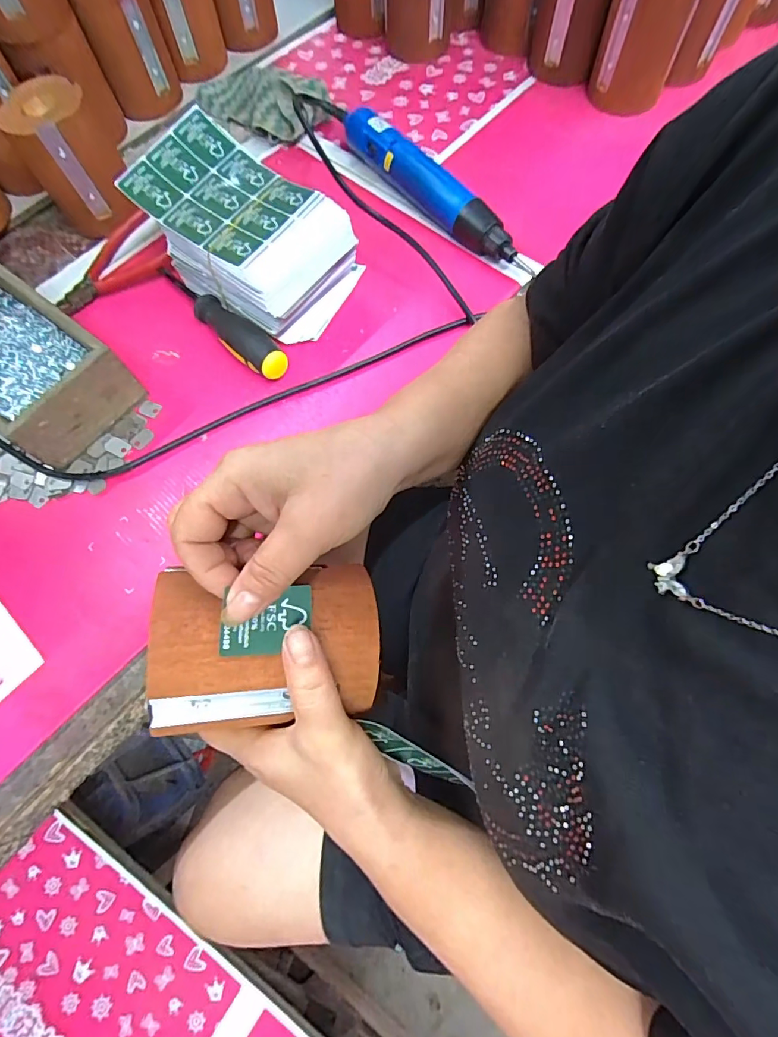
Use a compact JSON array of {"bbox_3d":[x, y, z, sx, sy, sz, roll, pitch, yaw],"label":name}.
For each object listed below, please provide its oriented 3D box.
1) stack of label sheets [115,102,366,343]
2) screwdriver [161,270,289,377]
[{"bbox_3d":[-0.123,-0.251,0.421,0.176,0.089,0.110,39,76,14],"label":"stack of label sheets"},{"bbox_3d":[-0.153,-0.186,0.433,0.033,0.032,0.168,-40,74,-11],"label":"screwdriver"}]

